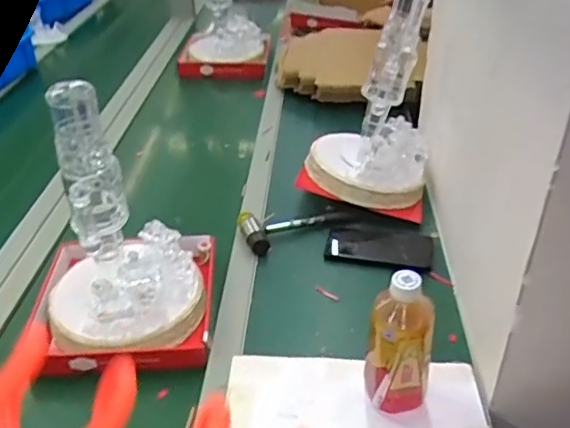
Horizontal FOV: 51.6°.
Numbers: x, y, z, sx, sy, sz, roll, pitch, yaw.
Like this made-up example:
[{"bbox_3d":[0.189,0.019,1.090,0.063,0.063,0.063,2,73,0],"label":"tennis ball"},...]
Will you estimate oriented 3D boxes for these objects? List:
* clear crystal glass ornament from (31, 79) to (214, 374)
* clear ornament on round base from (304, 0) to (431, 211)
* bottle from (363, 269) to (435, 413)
[{"bbox_3d":[-0.215,0.001,0.754,0.209,0.321,0.228,-3,35,-3],"label":"clear crystal glass ornament"},{"bbox_3d":[0.147,-0.185,1.005,0.204,0.331,0.190,5,35,9],"label":"clear ornament on round base"},{"bbox_3d":[0.130,0.144,0.662,0.071,0.186,0.063,5,35,9],"label":"bottle"}]

